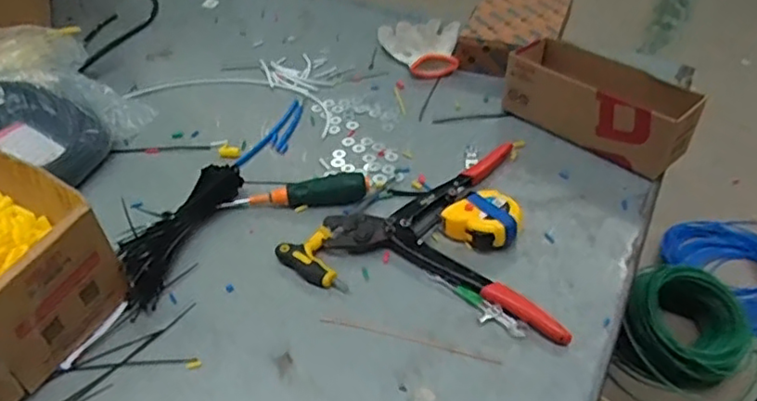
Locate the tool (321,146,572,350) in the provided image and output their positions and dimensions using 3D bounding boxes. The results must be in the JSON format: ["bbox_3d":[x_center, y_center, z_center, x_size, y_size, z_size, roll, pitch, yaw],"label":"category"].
[{"bbox_3d":[0.112,0.009,0.683,0.253,0.022,0.243,19,44,23],"label":"tool"}]

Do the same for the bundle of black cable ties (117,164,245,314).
[{"bbox_3d":[-0.213,0.027,0.668,0.059,0.032,0.197,11,41,14],"label":"bundle of black cable ties"}]

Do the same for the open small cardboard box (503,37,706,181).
[{"bbox_3d":[0.275,-0.127,0.797,0.104,0.079,0.244,-29,47,-30],"label":"open small cardboard box"}]

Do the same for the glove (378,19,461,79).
[{"bbox_3d":[0.060,-0.239,0.963,0.122,0.029,0.145,2,39,4],"label":"glove"}]

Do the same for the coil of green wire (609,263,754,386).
[{"bbox_3d":[0.508,0.215,1.043,0.193,0.113,0.199,0,41,0],"label":"coil of green wire"}]

